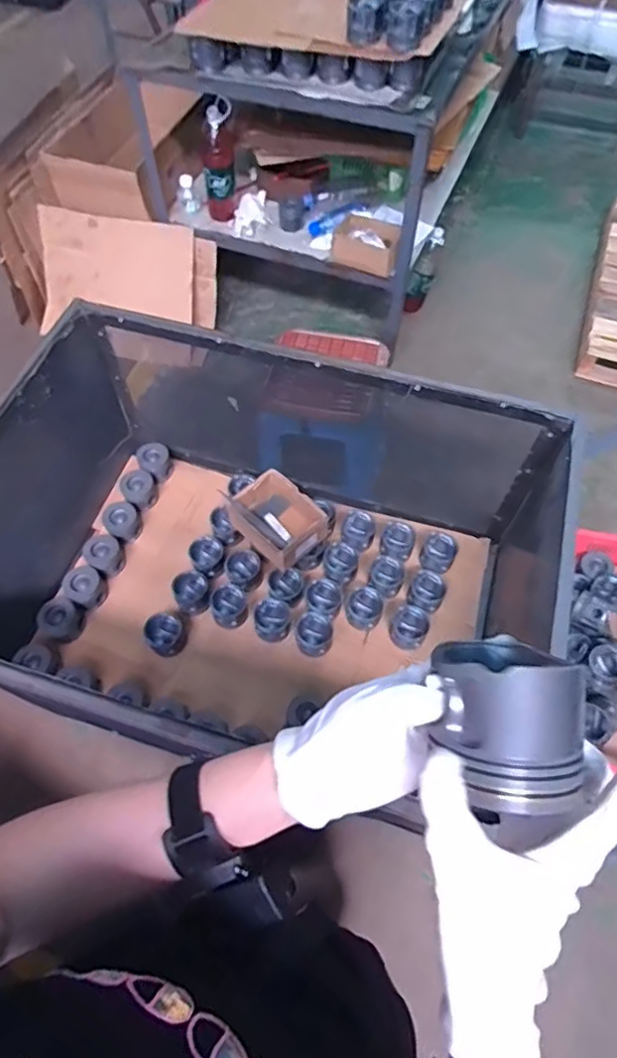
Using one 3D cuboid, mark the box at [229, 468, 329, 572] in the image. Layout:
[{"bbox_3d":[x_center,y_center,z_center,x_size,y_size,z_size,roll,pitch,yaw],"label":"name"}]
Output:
[{"bbox_3d":[-0.072,-0.018,1.438,0.213,0.115,0.185,37,67,20],"label":"box"}]

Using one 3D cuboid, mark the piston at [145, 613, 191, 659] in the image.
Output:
[{"bbox_3d":[-0.332,0.249,1.360,0.092,0.073,0.086,0,60,0],"label":"piston"}]

